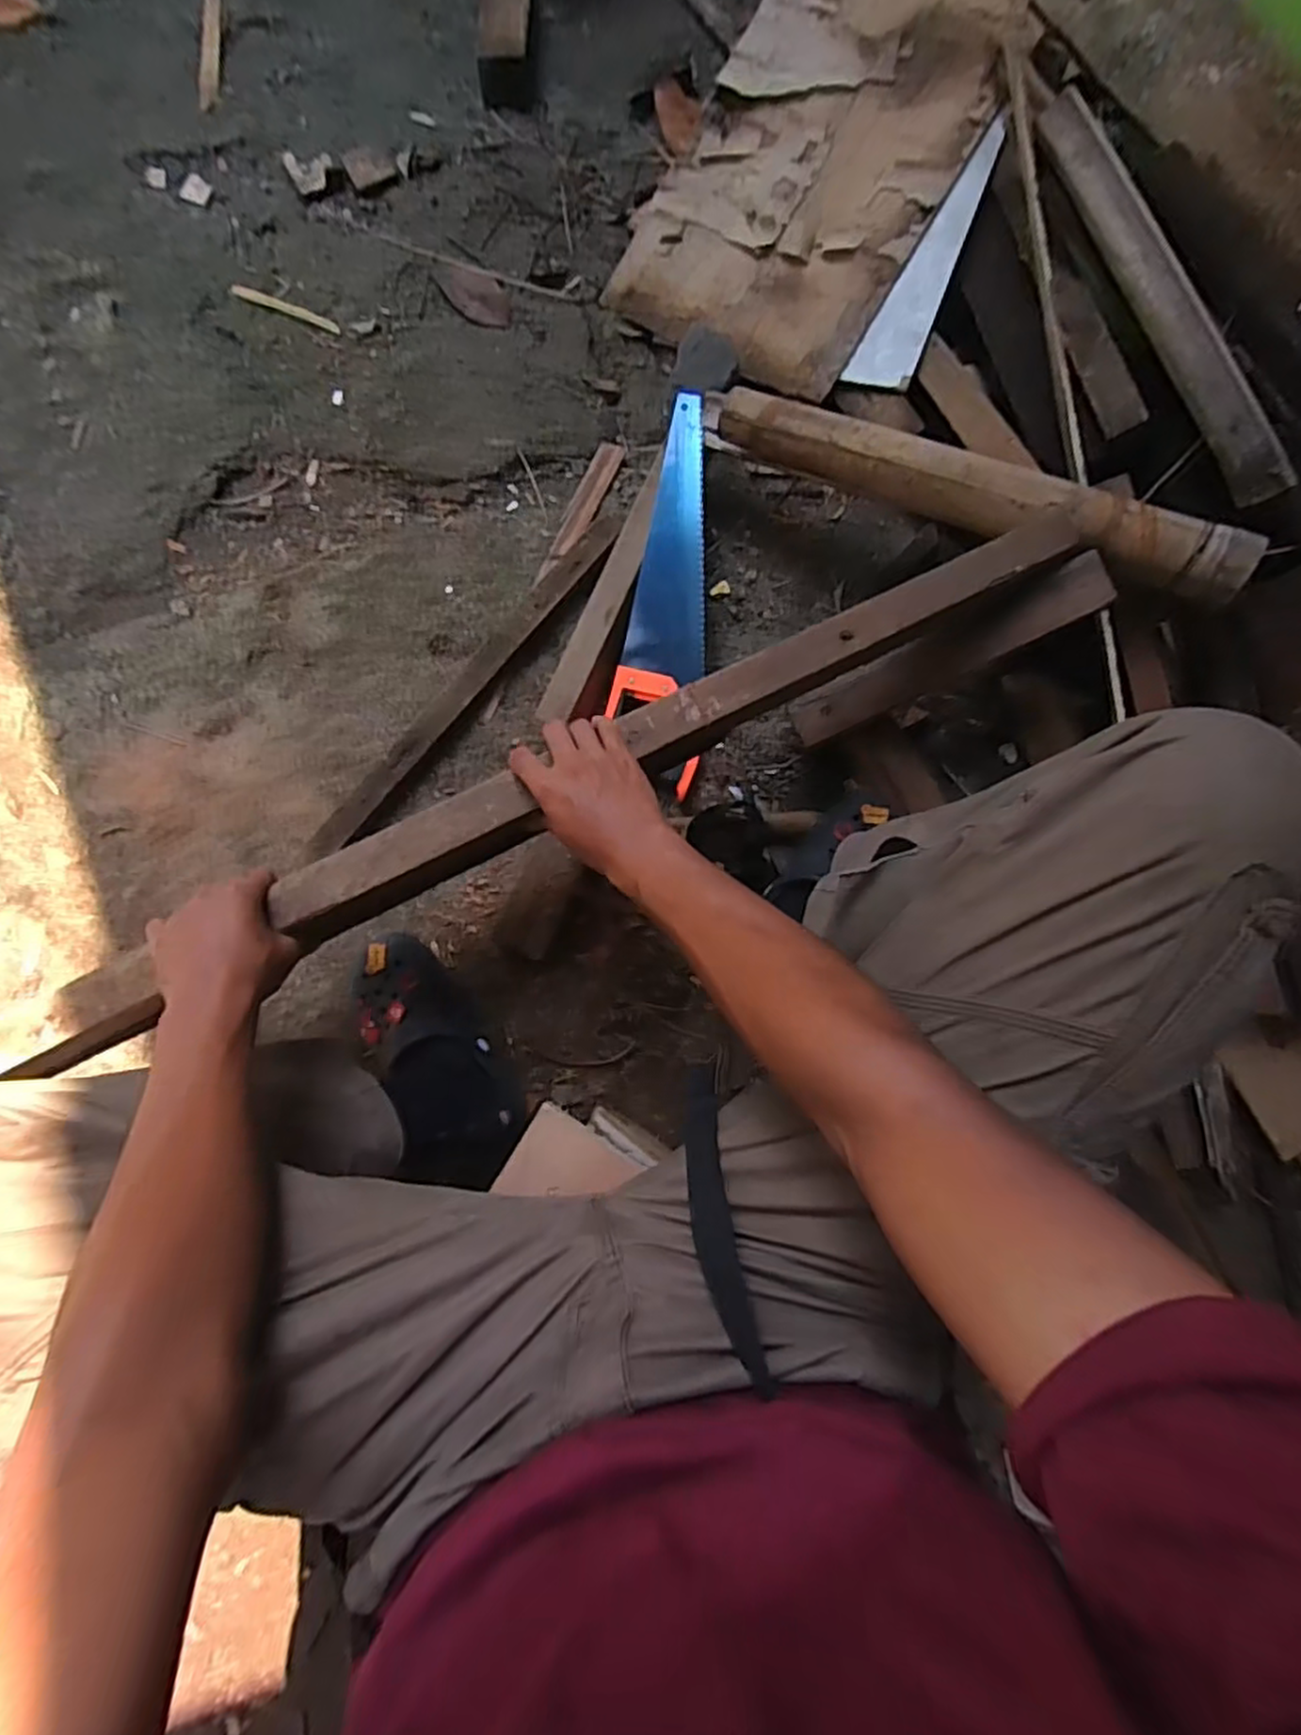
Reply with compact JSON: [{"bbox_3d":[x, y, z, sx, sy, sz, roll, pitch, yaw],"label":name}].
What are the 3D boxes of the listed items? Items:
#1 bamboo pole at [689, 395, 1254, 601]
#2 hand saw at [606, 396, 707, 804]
[{"bbox_3d":[0.291,-0.385,0.720,0.565,0.054,0.059,27,81,15],"label":"bamboo pole"},{"bbox_3d":[0.016,-0.307,0.812,0.098,0.021,0.426,5,93,-1],"label":"hand saw"}]

